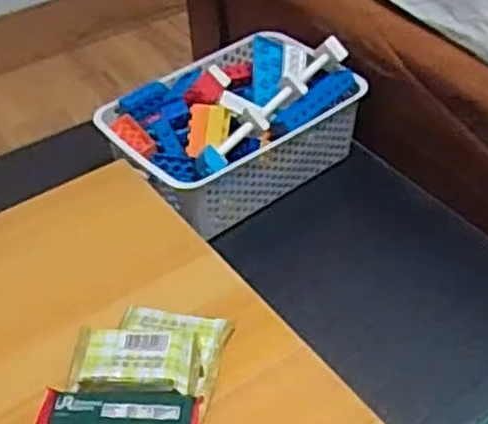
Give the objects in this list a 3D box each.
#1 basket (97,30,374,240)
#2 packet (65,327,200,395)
[{"bbox_3d":[-0.020,-0.112,1.011,0.300,0.128,0.206,-31,49,-27],"label":"basket"},{"bbox_3d":[-0.079,0.108,0.559,0.090,0.016,0.056,0,42,4],"label":"packet"}]

